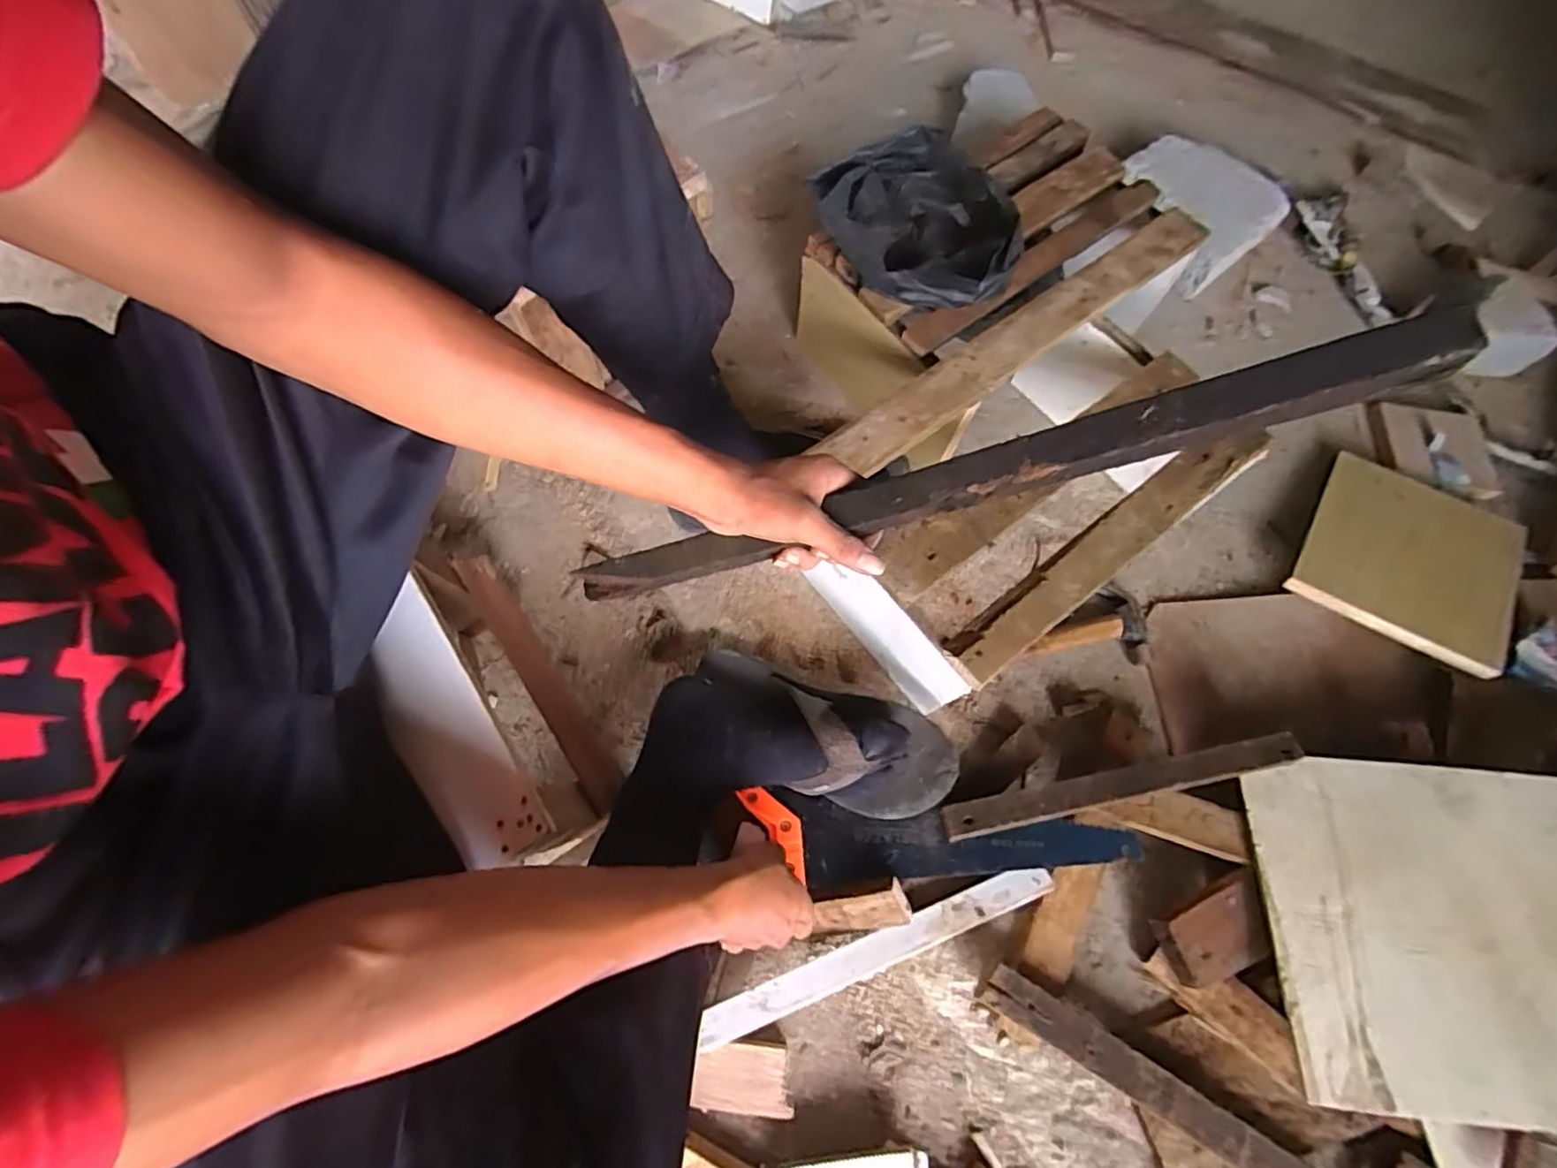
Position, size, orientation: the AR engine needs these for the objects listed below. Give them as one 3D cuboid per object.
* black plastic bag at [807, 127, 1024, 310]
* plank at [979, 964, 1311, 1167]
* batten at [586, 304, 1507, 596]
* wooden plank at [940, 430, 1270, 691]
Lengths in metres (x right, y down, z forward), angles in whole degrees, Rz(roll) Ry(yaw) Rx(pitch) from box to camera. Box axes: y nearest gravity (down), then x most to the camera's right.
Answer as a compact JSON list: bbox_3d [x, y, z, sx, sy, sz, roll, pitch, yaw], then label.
[{"bbox_3d":[0.132,-0.342,0.645,0.152,0.076,0.197,-30,74,-14],"label":"black plastic bag"},{"bbox_3d":[0.320,0.421,0.543,0.318,0.027,0.036,31,70,8],"label":"plank"},{"bbox_3d":[0.095,-0.058,0.437,0.544,0.029,0.030,-14,69,23],"label":"batten"},{"bbox_3d":[0.290,-0.037,0.577,0.365,0.017,0.046,-35,75,-15],"label":"wooden plank"}]

